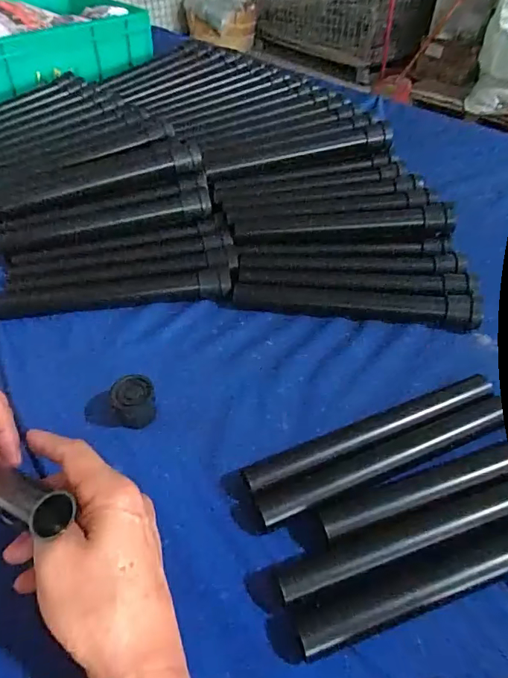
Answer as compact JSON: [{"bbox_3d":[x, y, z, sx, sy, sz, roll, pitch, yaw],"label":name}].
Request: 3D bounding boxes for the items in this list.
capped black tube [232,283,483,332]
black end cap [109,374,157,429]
[{"bbox_3d":[0.100,-0.037,0.464,0.244,0.027,0.026,7,46,8],"label":"capped black tube"},{"bbox_3d":[-0.100,0.054,0.380,0.035,0.030,0.037,-1,46,1],"label":"black end cap"}]

